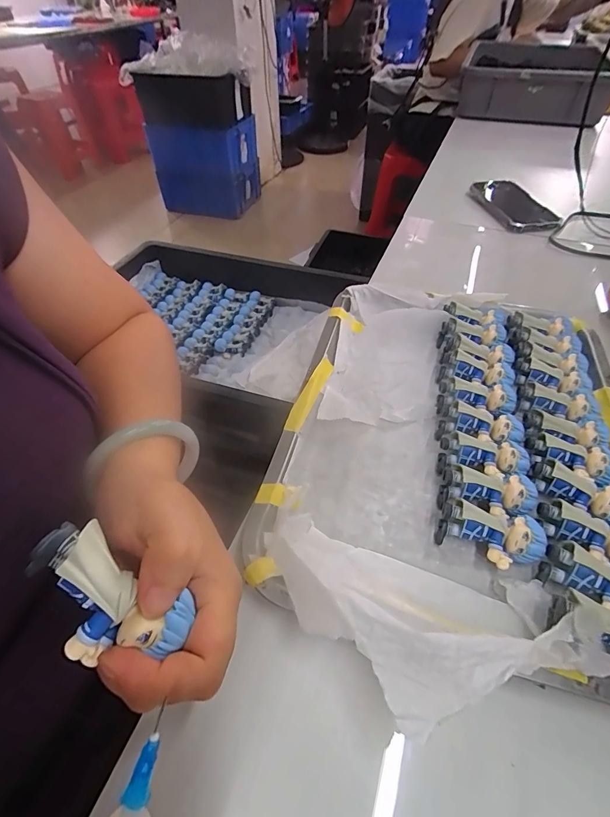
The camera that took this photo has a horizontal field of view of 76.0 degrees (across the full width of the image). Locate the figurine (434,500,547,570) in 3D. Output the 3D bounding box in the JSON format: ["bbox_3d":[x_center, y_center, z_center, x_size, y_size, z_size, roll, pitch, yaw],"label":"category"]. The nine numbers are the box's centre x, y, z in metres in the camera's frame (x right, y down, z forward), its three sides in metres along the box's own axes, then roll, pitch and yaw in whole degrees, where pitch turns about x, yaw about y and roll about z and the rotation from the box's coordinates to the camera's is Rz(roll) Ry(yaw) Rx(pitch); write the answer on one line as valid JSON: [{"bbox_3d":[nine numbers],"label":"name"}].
[{"bbox_3d":[0.116,0.083,0.248,0.059,0.029,0.030,12,50,11],"label":"figurine"}]

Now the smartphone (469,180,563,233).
[{"bbox_3d":[0.336,-0.330,0.628,0.084,0.017,0.169,-11,51,-2],"label":"smartphone"}]

